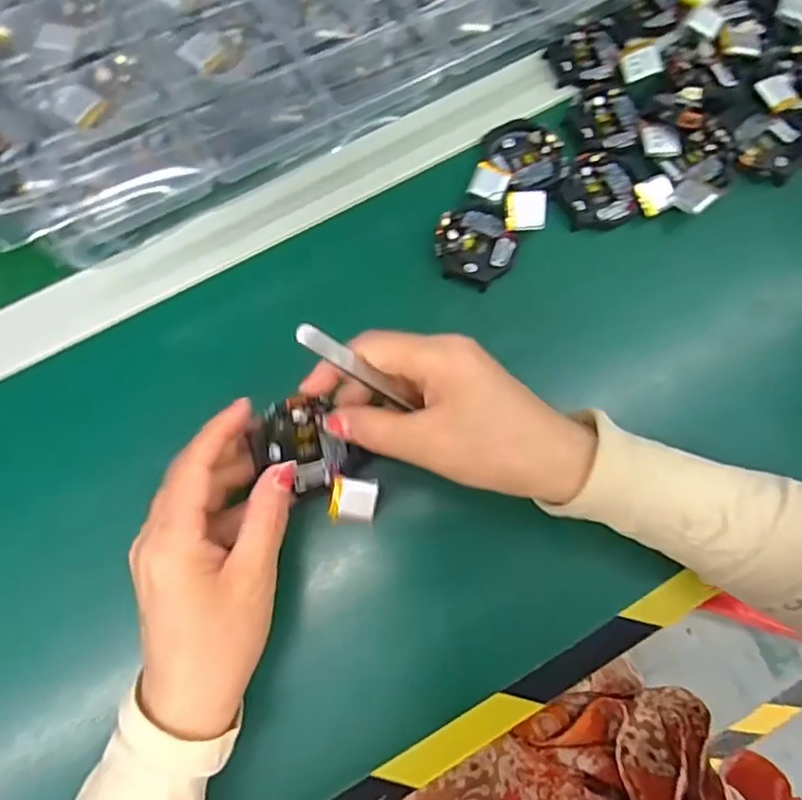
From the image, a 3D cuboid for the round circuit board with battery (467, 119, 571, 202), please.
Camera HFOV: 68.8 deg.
[{"bbox_3d":[0.069,-0.151,0.364,0.066,0.010,0.051,-23,77,-6],"label":"round circuit board with battery"}]

